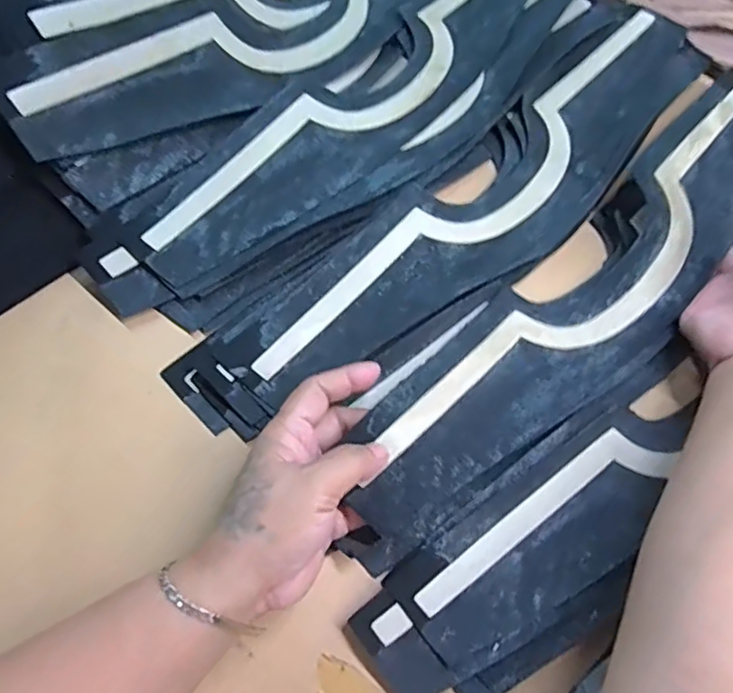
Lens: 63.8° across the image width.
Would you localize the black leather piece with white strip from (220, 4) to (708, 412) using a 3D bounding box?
[{"bbox_3d":[0.098,-0.107,0.404,0.430,0.008,0.089,-42,76,-17],"label":"black leather piece with white strip"}]

